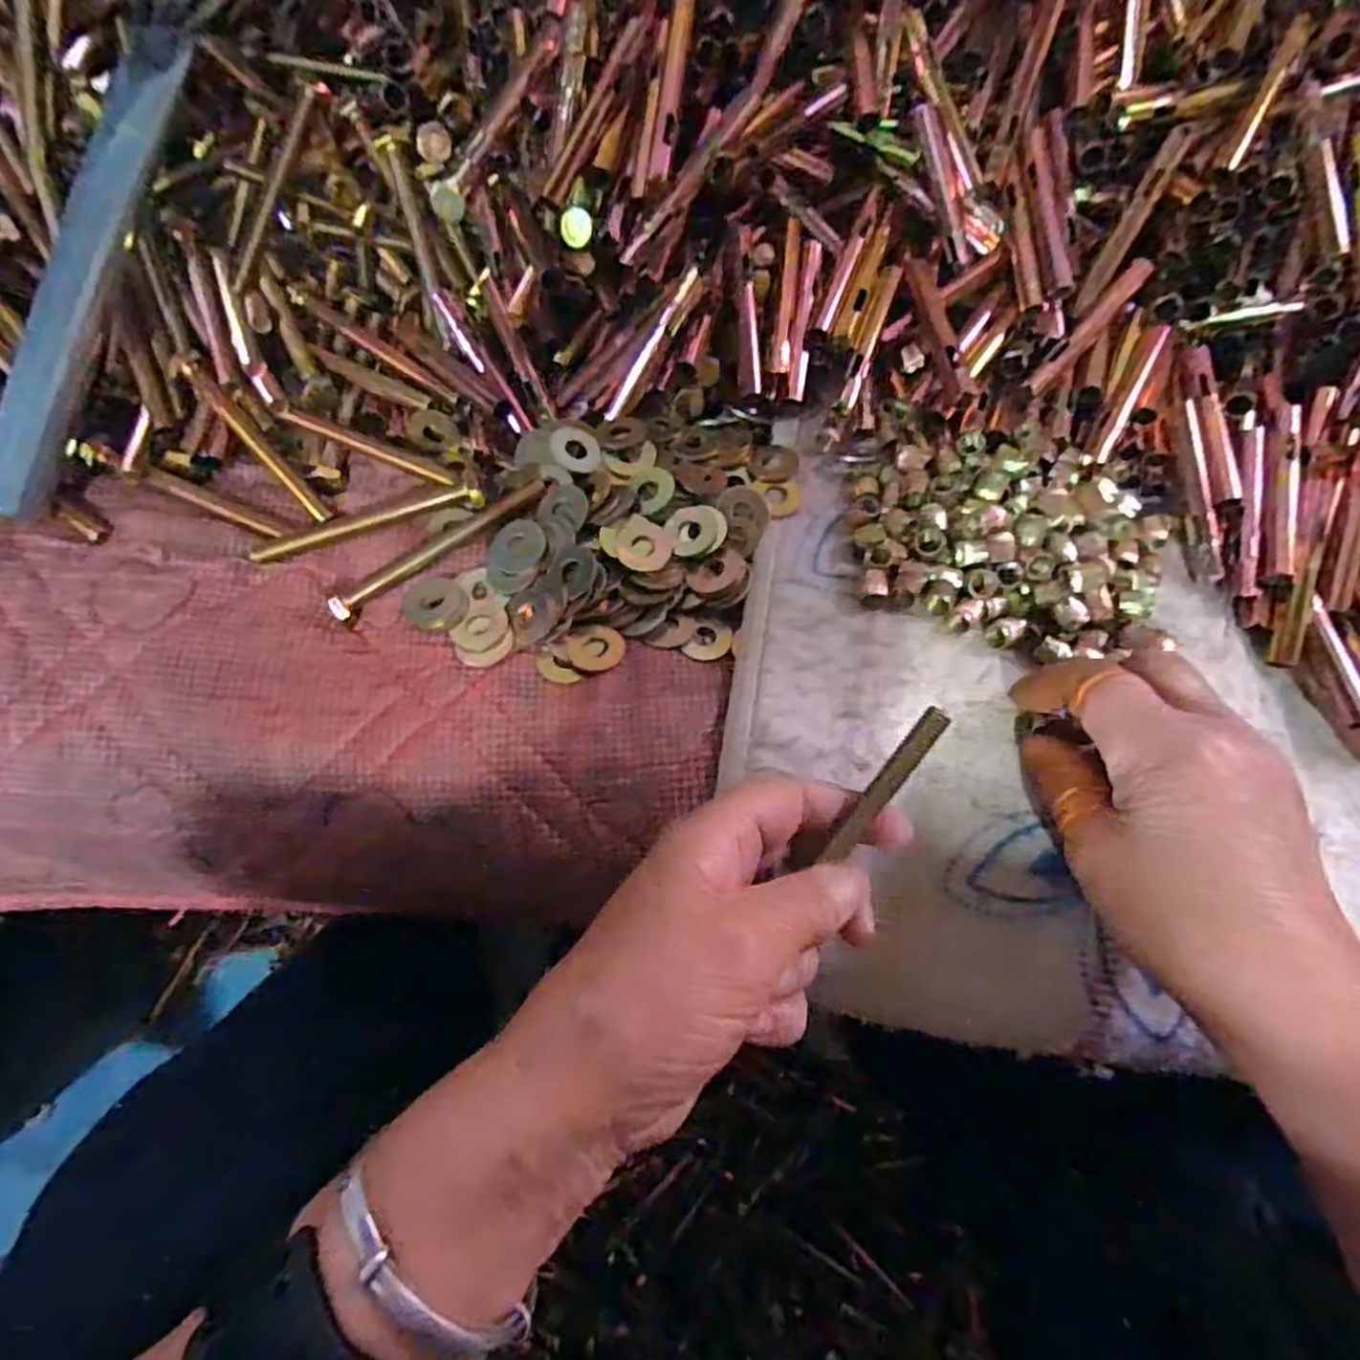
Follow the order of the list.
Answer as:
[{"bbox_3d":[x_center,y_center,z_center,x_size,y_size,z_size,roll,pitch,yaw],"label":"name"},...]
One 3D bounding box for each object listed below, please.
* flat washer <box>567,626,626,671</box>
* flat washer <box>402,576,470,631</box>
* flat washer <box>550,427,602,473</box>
[{"bbox_3d":[-0.035,-0.014,0.302,0.023,0.004,0.019,-34,71,-16],"label":"flat washer"},{"bbox_3d":[-0.105,-0.034,0.306,0.025,0.004,0.027,1,66,-1],"label":"flat washer"},{"bbox_3d":[-0.048,-0.106,0.327,0.023,0.004,0.021,8,78,-19],"label":"flat washer"}]

